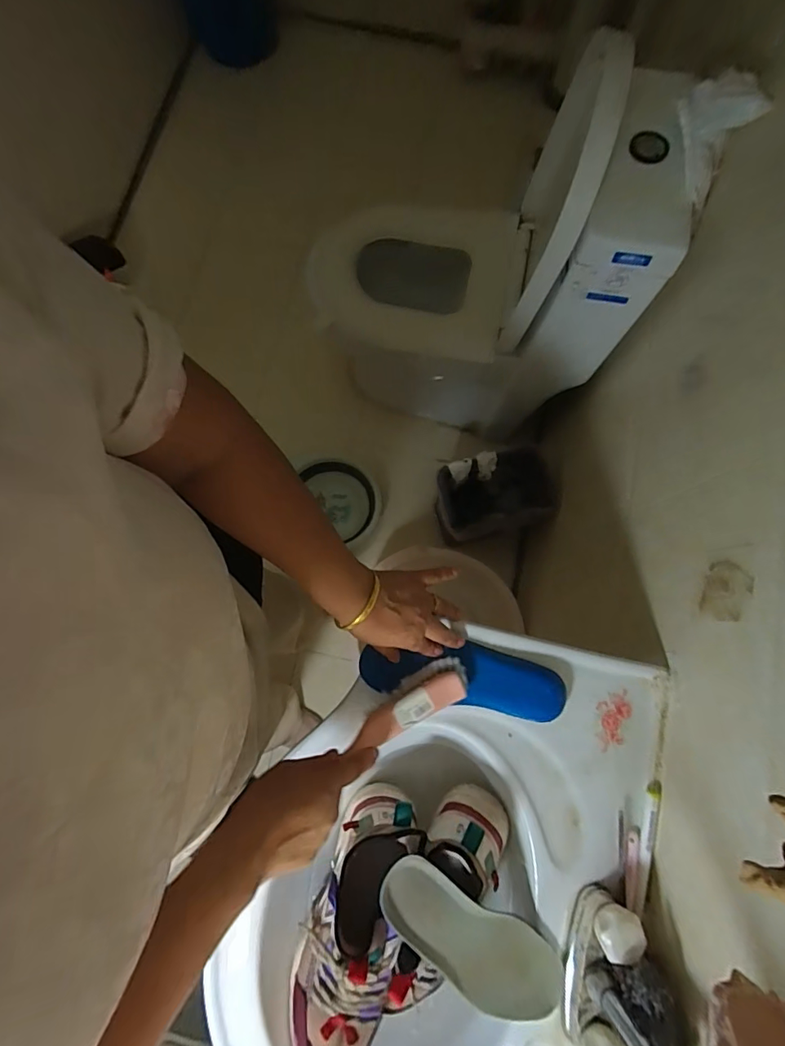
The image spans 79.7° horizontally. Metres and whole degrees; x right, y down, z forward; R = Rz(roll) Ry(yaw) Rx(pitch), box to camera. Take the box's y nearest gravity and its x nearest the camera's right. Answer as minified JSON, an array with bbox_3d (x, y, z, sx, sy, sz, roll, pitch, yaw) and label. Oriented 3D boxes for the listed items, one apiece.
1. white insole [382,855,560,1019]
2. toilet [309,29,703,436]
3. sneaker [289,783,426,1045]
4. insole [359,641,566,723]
[{"bbox_3d":[0.077,0.400,0.450,0.226,0.032,0.076,43,80,-13],"label":"white insole"},{"bbox_3d":[0.150,-0.510,0.960,0.593,0.709,0.337,17,78,3],"label":"toilet"},{"bbox_3d":[-0.039,0.399,0.459,0.090,0.106,0.245,15,78,3],"label":"sneaker"},{"bbox_3d":[0.075,0.167,0.510,0.217,0.018,0.066,8,78,1],"label":"insole"}]

